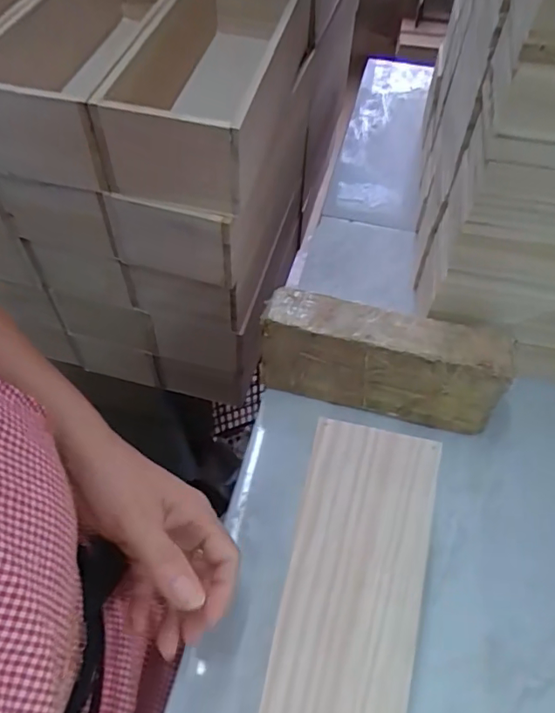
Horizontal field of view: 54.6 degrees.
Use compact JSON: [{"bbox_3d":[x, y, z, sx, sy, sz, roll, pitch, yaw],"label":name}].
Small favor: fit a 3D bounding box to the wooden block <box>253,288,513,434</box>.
[{"bbox_3d":[0.089,0.008,0.484,0.203,0.109,0.047,12,56,6],"label":"wooden block"}]

